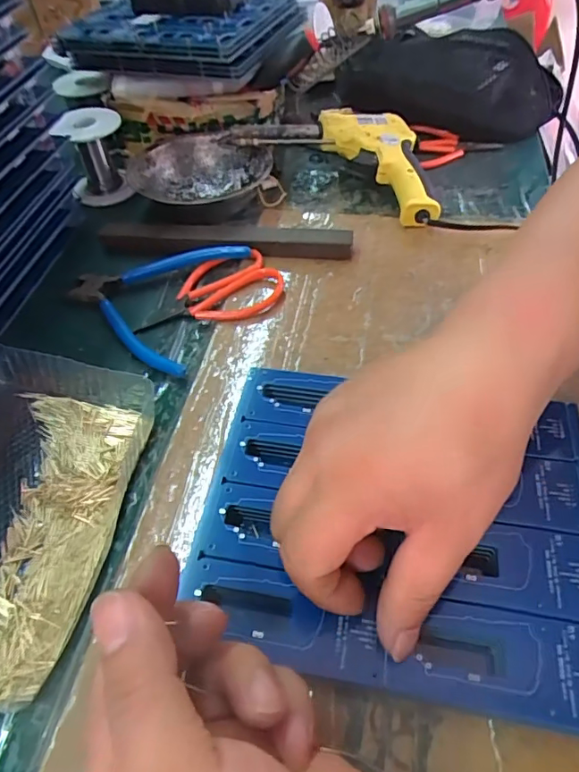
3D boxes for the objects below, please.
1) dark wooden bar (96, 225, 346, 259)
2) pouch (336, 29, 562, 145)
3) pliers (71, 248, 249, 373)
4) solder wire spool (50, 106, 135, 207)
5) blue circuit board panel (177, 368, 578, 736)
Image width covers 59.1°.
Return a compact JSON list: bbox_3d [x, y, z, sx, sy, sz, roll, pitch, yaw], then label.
[{"bbox_3d":[-0.055,-0.120,0.425,0.210,0.018,0.026,5,51,7],"label":"dark wooden bar"},{"bbox_3d":[0.166,-0.322,0.550,0.231,0.068,0.119,12,52,13],"label":"pouch"},{"bbox_3d":[-0.111,-0.072,0.393,0.123,0.017,0.127,14,53,14],"label":"pliers"},{"bbox_3d":[-0.184,-0.217,0.485,0.058,0.073,0.063,-2,51,2],"label":"solder wire spool"},{"bbox_3d":[0.054,0.062,0.257,0.193,0.004,0.157,8,52,10],"label":"blue circuit board panel"}]

